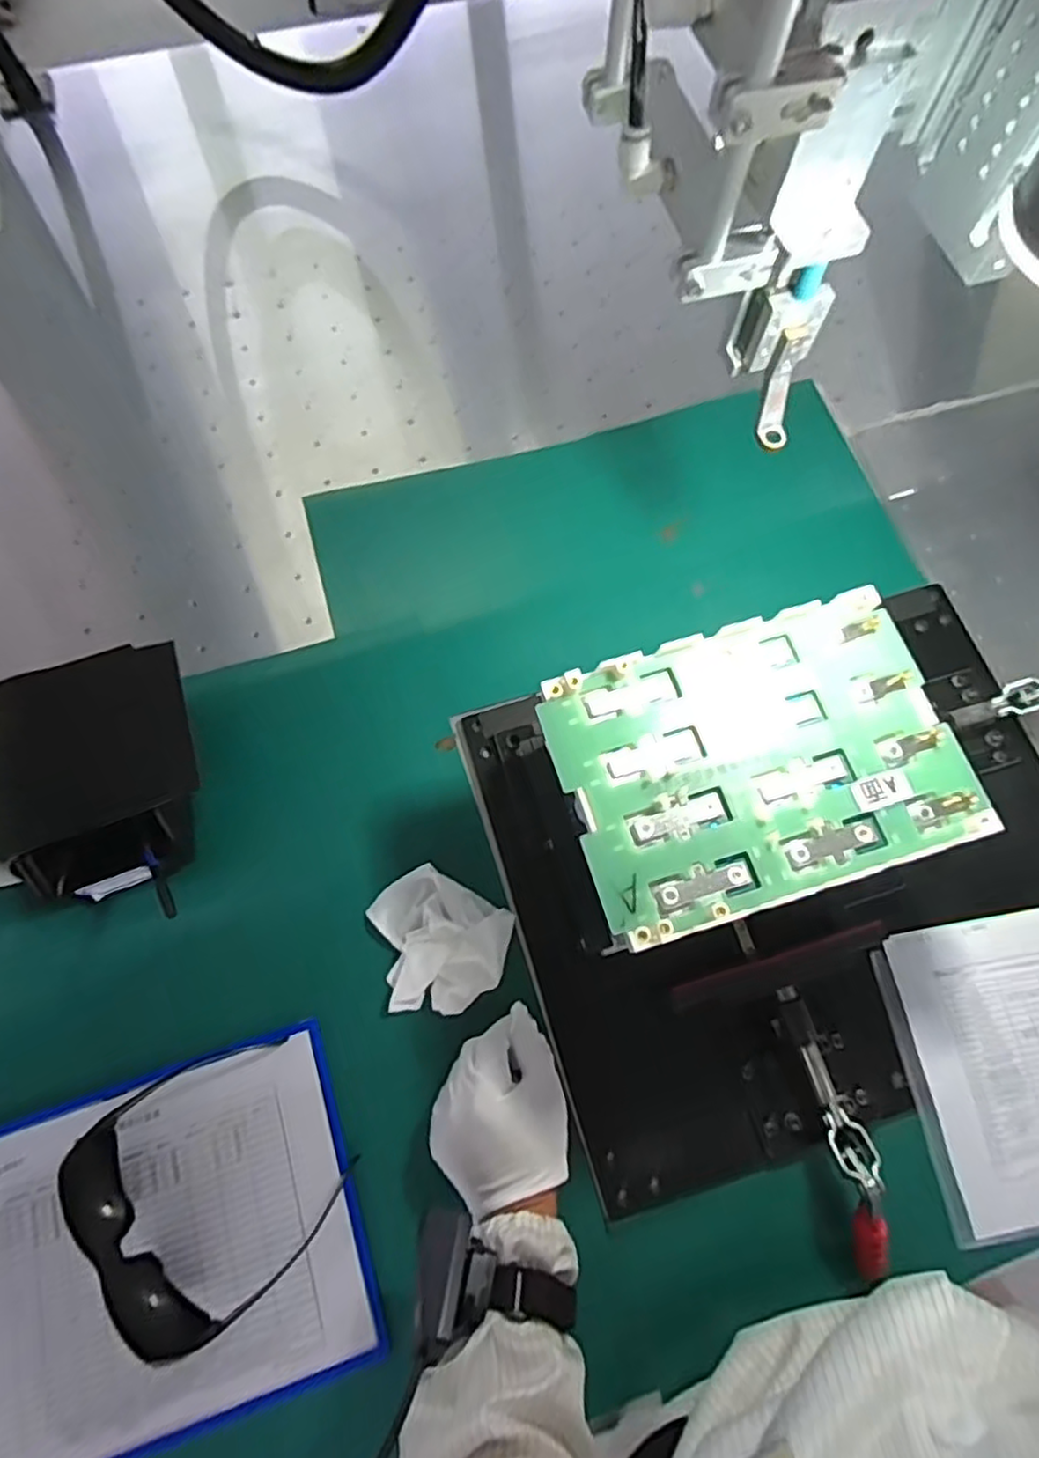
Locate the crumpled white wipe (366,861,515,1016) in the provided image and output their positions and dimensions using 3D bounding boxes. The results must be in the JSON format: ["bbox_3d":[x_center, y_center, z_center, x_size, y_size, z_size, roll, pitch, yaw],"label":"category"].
[{"bbox_3d":[-0.068,0.169,0.543,0.111,0.022,0.101,0,70,0],"label":"crumpled white wipe"}]

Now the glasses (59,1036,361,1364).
[{"bbox_3d":[-0.210,0.308,0.470,0.150,0.050,0.158,-34,73,-11],"label":"glasses"}]

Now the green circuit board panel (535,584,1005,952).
[{"bbox_3d":[0.150,0.018,0.436,0.242,0.014,0.172,-16,71,-5],"label":"green circuit board panel"}]

